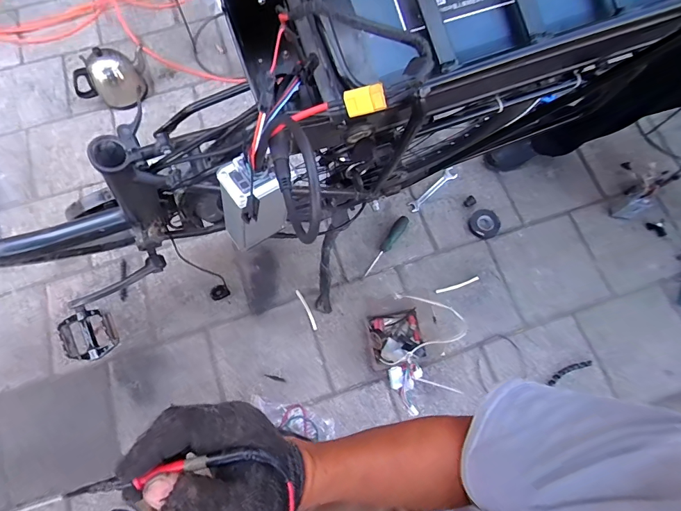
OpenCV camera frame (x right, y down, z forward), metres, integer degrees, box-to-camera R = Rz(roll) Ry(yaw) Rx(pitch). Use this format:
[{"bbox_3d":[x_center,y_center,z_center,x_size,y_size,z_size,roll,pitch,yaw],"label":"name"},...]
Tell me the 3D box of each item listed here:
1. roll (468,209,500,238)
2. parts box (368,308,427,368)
[{"bbox_3d":[0.387,-0.085,1.077,0.080,0.025,0.076,0,71,1],"label":"roll"},{"bbox_3d":[0.134,0.197,0.971,0.125,0.069,0.127,-11,72,-3],"label":"parts box"}]

